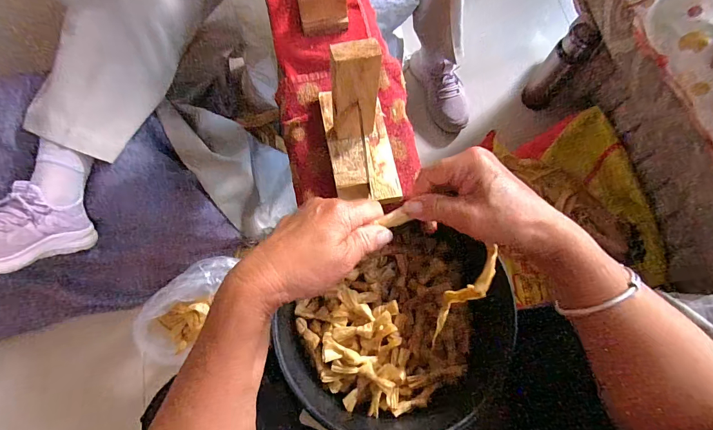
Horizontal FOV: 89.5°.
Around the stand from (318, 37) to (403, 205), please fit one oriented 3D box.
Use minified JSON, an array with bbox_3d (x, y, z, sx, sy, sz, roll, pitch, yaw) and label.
[{"bbox_3d":[0.003,-0.093,0.361,0.072,0.126,0.137,-11,75,-2],"label":"stand"}]

